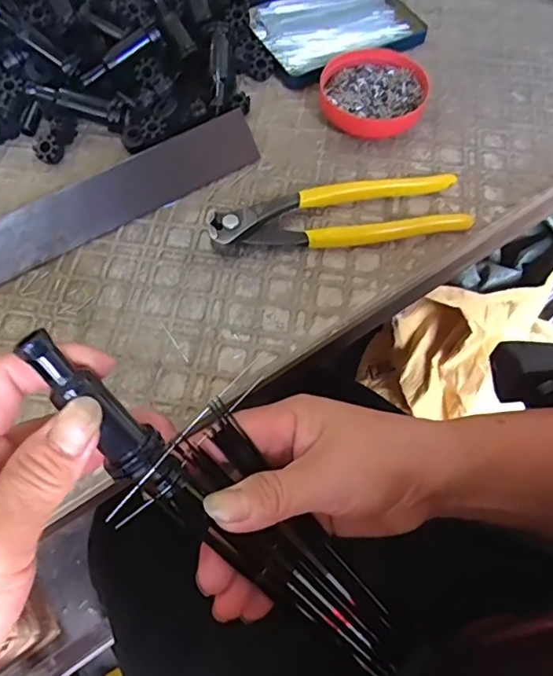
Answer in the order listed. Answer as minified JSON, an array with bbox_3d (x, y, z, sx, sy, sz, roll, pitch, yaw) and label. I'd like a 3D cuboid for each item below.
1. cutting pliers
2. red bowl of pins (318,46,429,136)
[{"bbox_3d":[0.040,-0.084,0.358,0.165,0.015,0.052,-8,63,-5],"label":"cutting pliers"},{"bbox_3d":[0.070,-0.177,0.400,0.073,0.023,0.079,0,63,-1],"label":"red bowl of pins"}]

